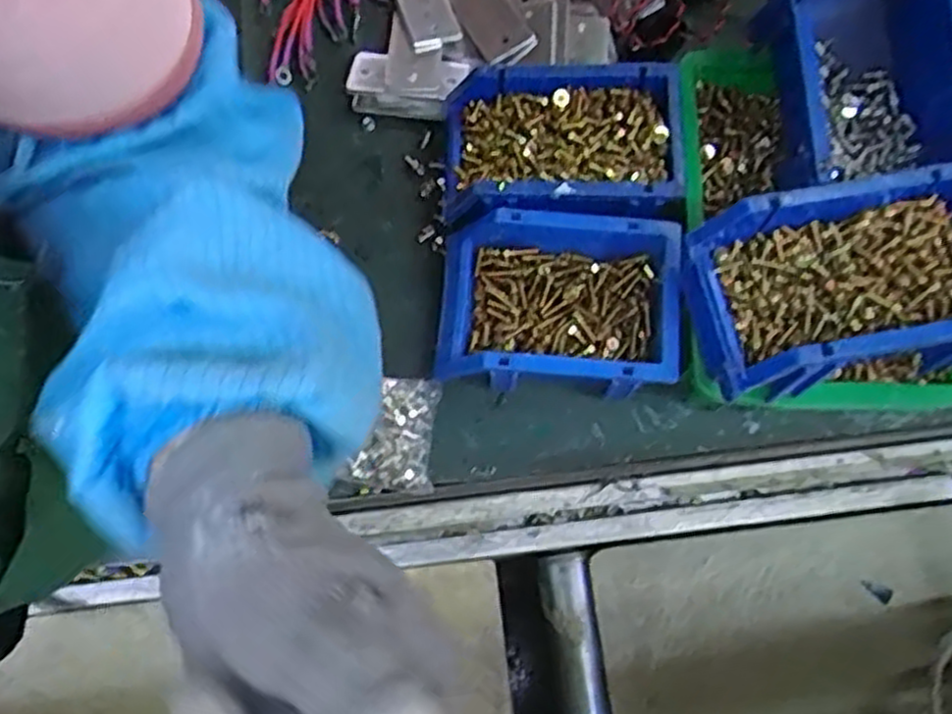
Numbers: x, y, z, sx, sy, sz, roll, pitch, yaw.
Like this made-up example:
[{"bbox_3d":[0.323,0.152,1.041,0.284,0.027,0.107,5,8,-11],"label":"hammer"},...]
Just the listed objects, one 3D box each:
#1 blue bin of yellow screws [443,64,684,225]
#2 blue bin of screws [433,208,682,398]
[{"bbox_3d":[0.058,-0.144,0.547,0.160,0.065,0.114,-1,74,0],"label":"blue bin of yellow screws"},{"bbox_3d":[0.051,-0.032,0.522,0.149,0.079,0.110,4,74,2],"label":"blue bin of screws"}]

